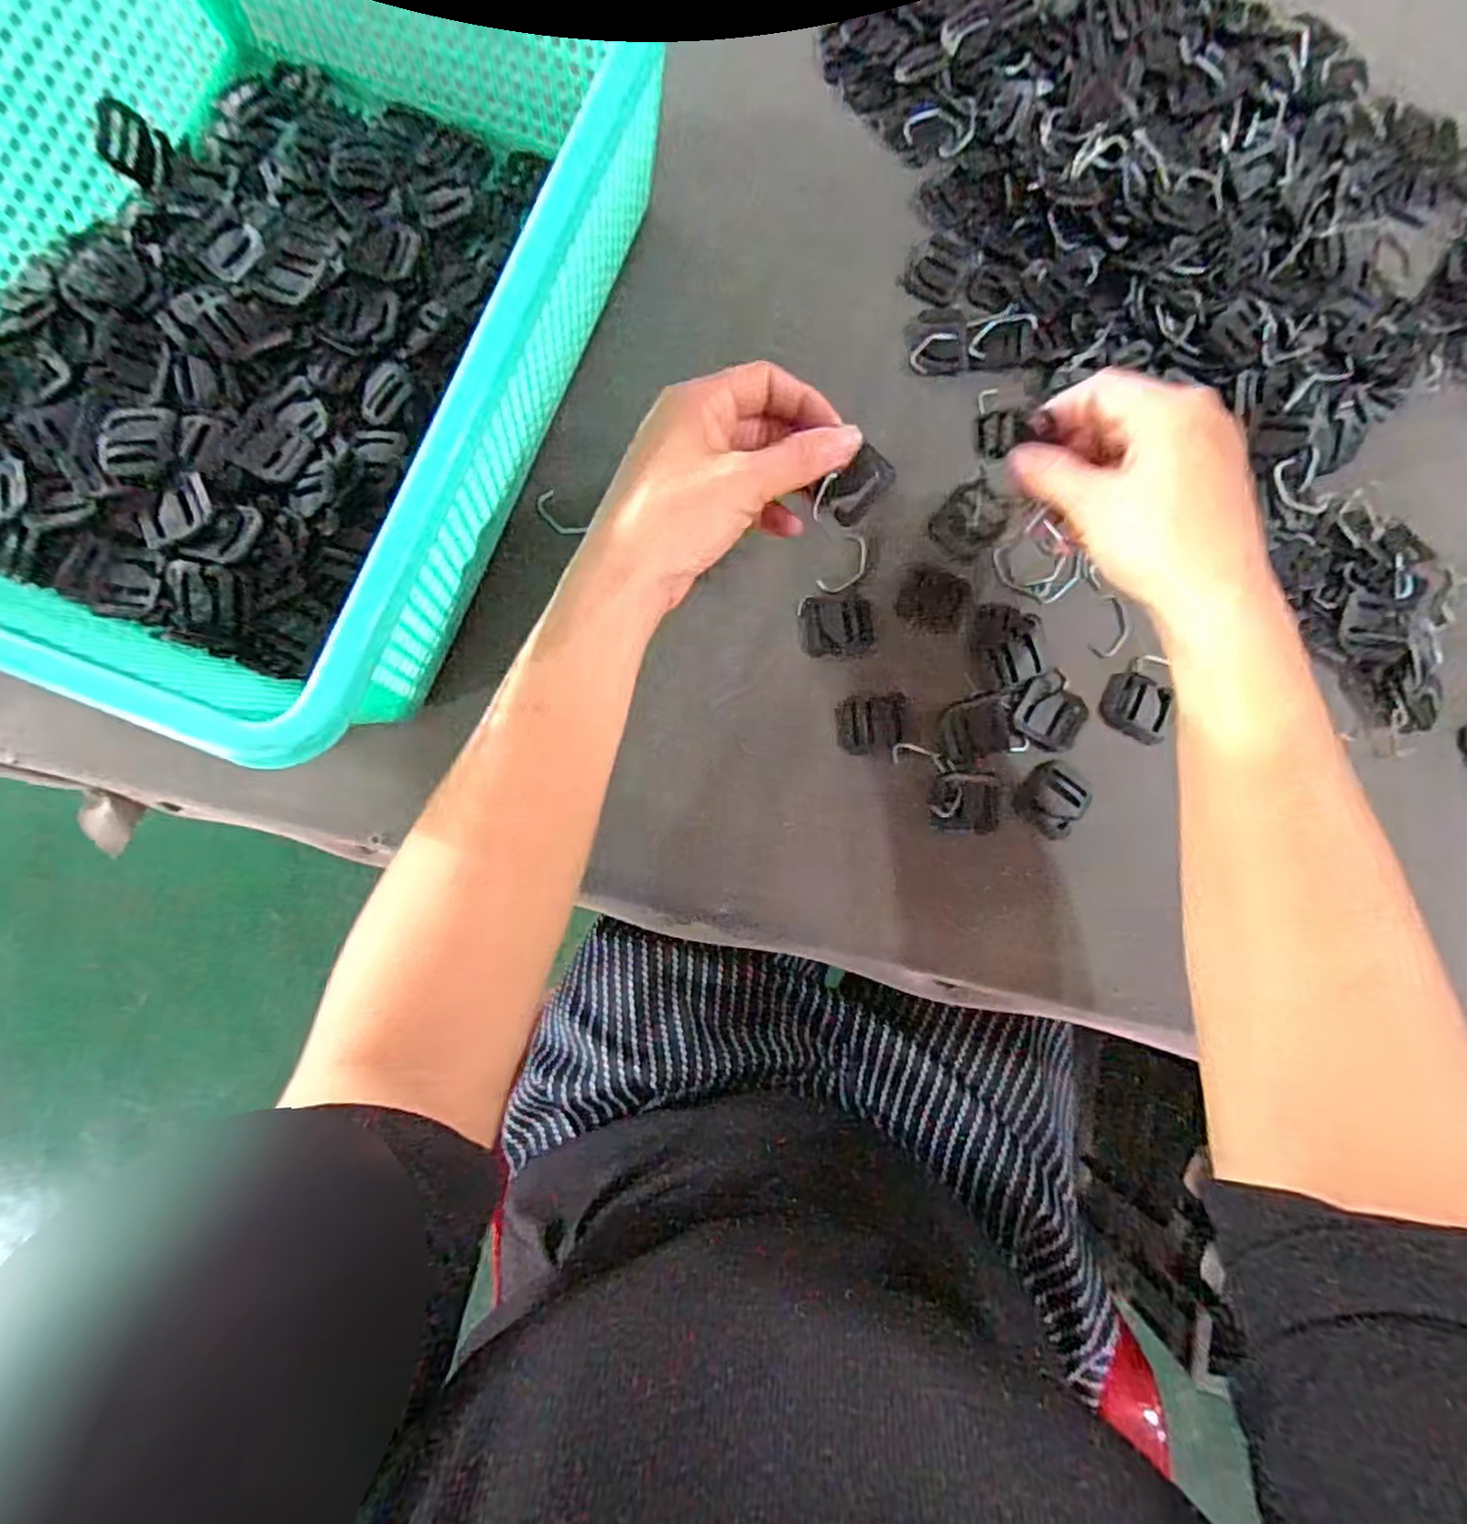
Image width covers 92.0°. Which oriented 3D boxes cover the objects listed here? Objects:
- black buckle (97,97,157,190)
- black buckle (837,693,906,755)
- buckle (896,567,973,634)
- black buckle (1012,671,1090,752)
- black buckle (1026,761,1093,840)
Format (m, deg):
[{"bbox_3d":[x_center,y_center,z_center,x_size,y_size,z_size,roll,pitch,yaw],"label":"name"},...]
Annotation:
[{"bbox_3d":[-0.310,-0.317,0.363,0.004,0.025,0.031,20,103,20],"label":"black buckle"},{"bbox_3d":[0.071,-0.020,0.363,0.033,0.004,0.029,-2,84,-1],"label":"black buckle"},{"bbox_3d":[0.104,-0.084,0.369,0.034,0.004,0.032,22,84,1],"label":"buckle"},{"bbox_3d":[0.164,-0.026,0.361,0.033,0.004,0.037,32,84,2],"label":"black buckle"},{"bbox_3d":[0.163,0.018,0.359,0.032,0.004,0.033,43,85,3],"label":"black buckle"}]

